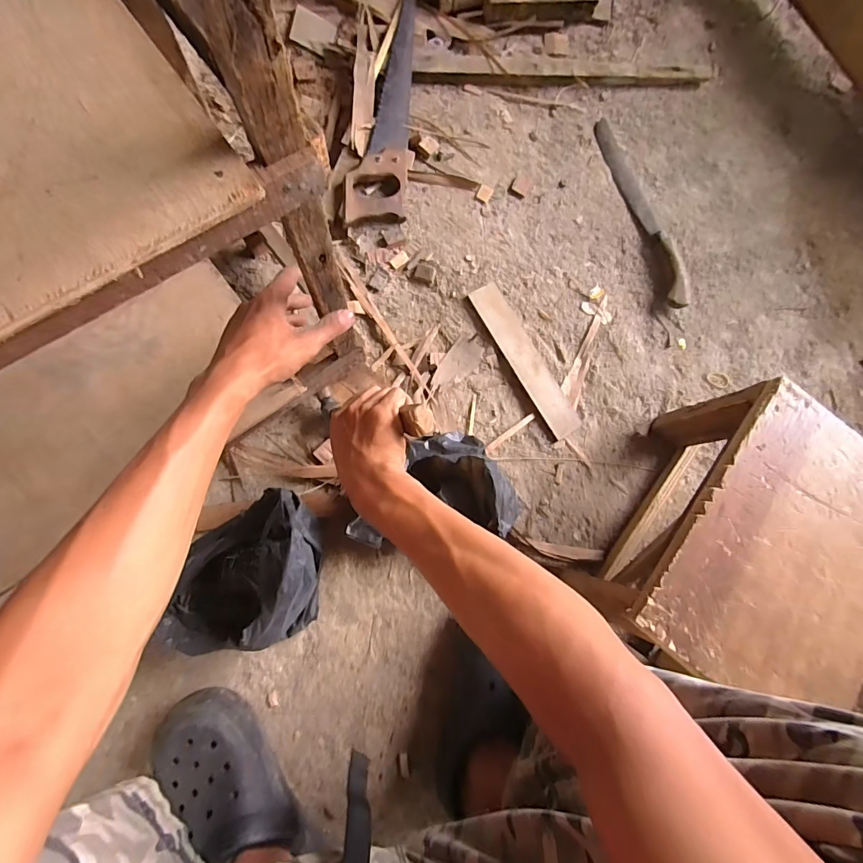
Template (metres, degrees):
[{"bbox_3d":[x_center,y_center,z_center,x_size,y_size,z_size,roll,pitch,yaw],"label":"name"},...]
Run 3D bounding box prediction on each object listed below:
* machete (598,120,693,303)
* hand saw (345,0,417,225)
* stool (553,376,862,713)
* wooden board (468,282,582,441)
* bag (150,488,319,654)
[{"bbox_3d":[0.365,-0.381,0.734,0.064,0.035,0.366,-17,85,-10],"label":"machete"},{"bbox_3d":[-0.070,-0.518,0.683,0.085,0.034,0.412,6,83,-6],"label":"hand saw"},{"bbox_3d":[0.371,0.143,0.541,0.233,0.206,0.313,39,78,1],"label":"stool"},{"bbox_3d":[0.147,-0.112,0.669,0.051,0.016,0.259,-31,88,-9],"label":"wooden board"},{"bbox_3d":[-0.219,0.164,0.515,0.164,0.101,0.186,7,82,-7],"label":"bag"}]

